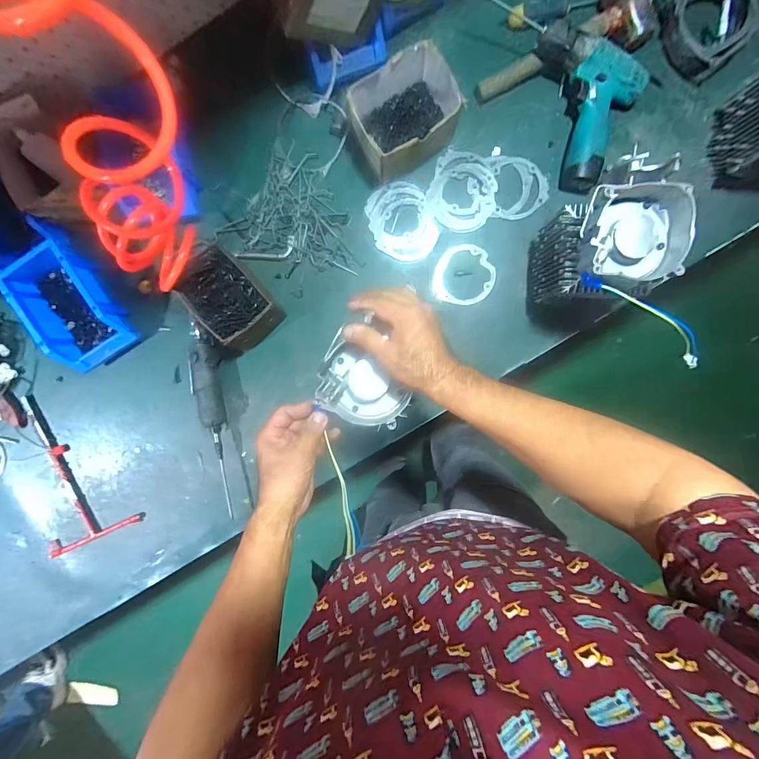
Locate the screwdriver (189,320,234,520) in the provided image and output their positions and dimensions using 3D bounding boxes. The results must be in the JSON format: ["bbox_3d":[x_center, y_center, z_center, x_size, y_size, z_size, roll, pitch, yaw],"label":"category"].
[{"bbox_3d":[-0.295,0.070,0.649,0.059,0.035,0.325,-2,96,-3],"label":"screwdriver"}]

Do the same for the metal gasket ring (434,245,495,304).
[{"bbox_3d":[0.146,-0.177,0.642,0.101,0.011,0.098,0,96,-3],"label":"metal gasket ring"}]

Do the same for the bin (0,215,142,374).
[{"bbox_3d":[-0.511,-0.131,0.617,0.127,0.067,0.220,-36,97,1],"label":"bin"}]

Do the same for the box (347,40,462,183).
[{"bbox_3d":[0.037,-0.406,0.573,0.159,0.084,0.111,-34,97,1],"label":"box"}]

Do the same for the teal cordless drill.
[{"bbox_3d":[0.341,-0.427,0.591,0.148,0.065,0.230,-16,97,-1],"label":"teal cordless drill"}]

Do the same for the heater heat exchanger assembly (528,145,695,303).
[{"bbox_3d":[0.300,-0.184,0.535,0.116,0.213,0.144,0,96,-3],"label":"heater heat exchanger assembly"}]

